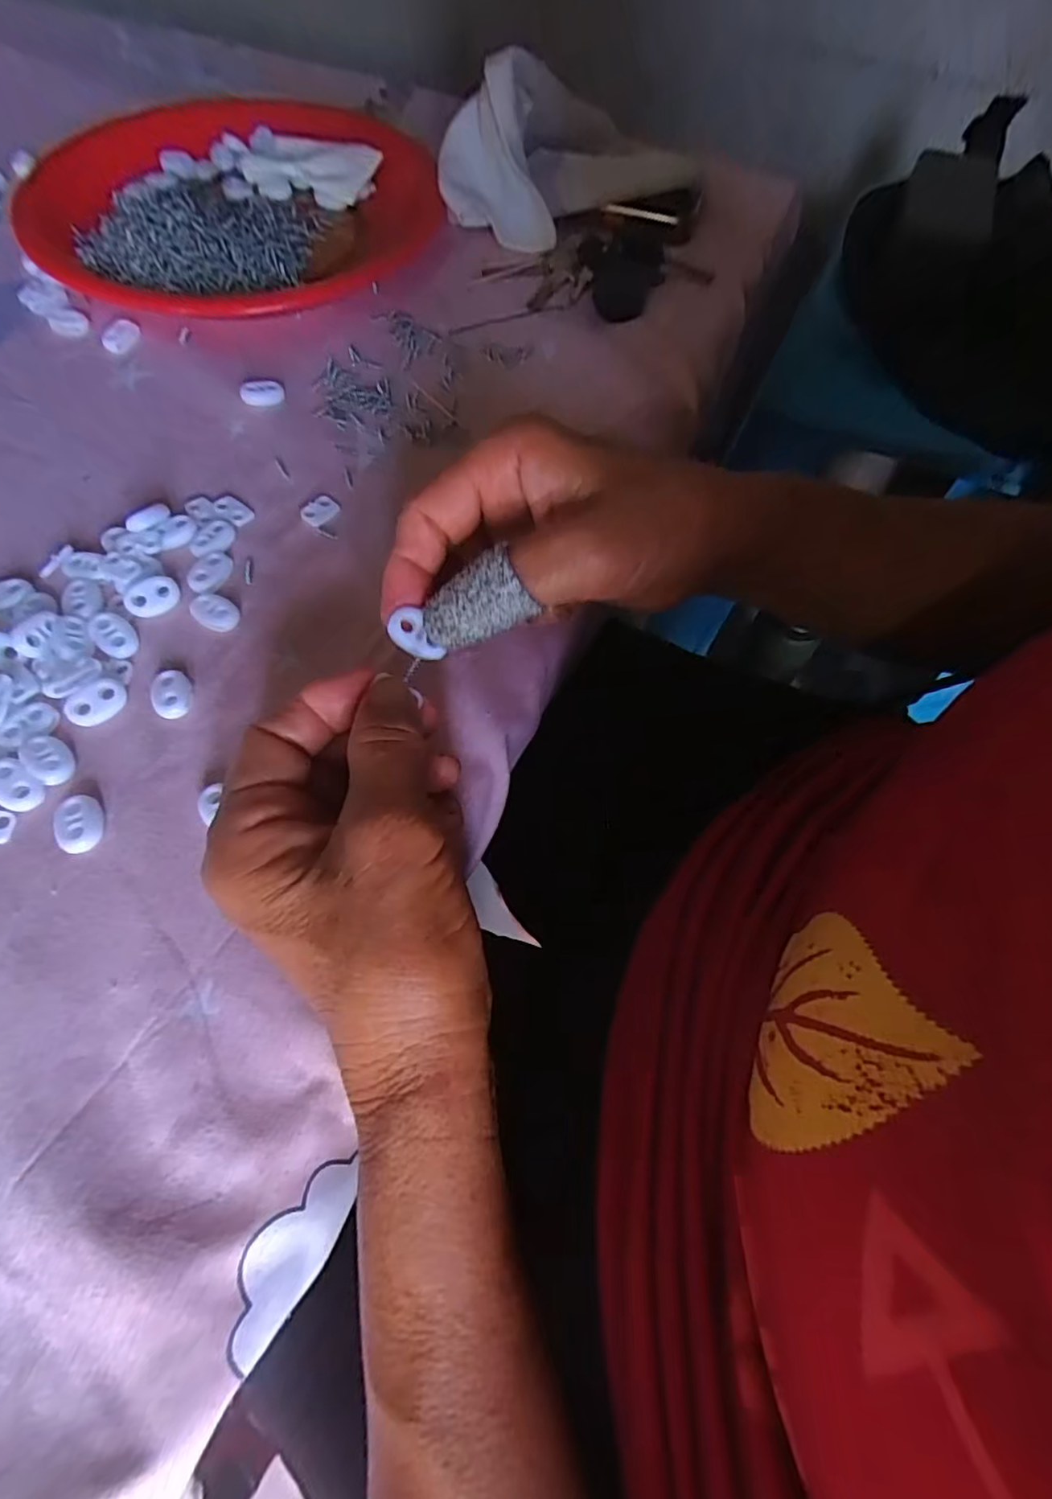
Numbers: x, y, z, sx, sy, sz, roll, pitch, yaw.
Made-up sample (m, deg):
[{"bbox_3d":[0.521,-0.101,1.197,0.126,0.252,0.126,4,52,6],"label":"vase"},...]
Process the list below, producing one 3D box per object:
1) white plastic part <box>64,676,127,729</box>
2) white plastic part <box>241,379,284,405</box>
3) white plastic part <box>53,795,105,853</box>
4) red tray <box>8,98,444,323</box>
[{"bbox_3d":[-0.172,-0.019,0.251,0.015,0.005,0.023,39,68,15],"label":"white plastic part"},{"bbox_3d":[-0.142,-0.192,0.336,0.022,0.007,0.014,-17,66,-11],"label":"white plastic part"},{"bbox_3d":[-0.164,0.027,0.229,0.015,0.005,0.021,-22,67,-13],"label":"white plastic part"},{"bbox_3d":[-0.195,-0.352,0.402,0.230,0.031,0.237,27,65,10],"label":"red tray"}]

